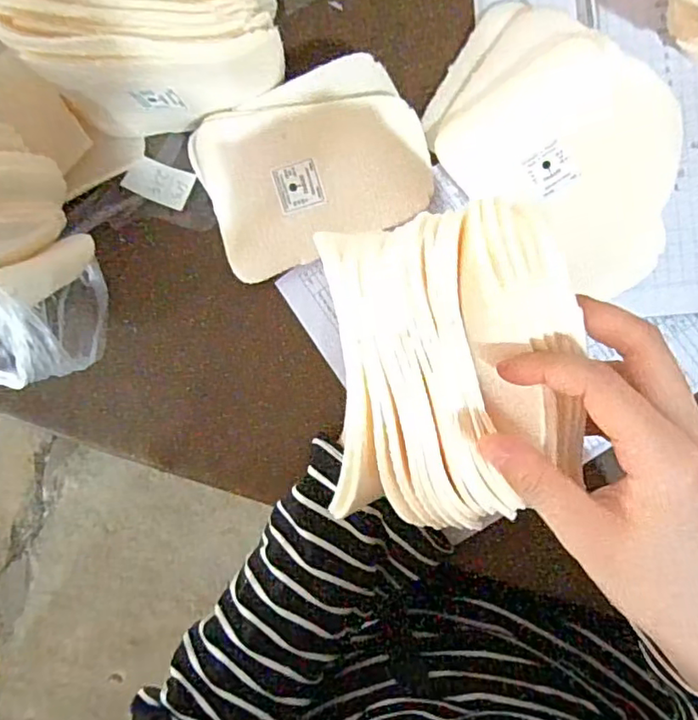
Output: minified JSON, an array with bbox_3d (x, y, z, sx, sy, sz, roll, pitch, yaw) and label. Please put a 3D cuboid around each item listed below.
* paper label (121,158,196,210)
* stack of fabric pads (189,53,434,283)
[{"bbox_3d":[-0.129,-0.122,0.399,0.047,0.006,0.028,24,79,6],"label":"paper label"},{"bbox_3d":[-0.024,-0.121,0.369,0.140,0.027,0.100,-22,89,8],"label":"stack of fabric pads"}]

